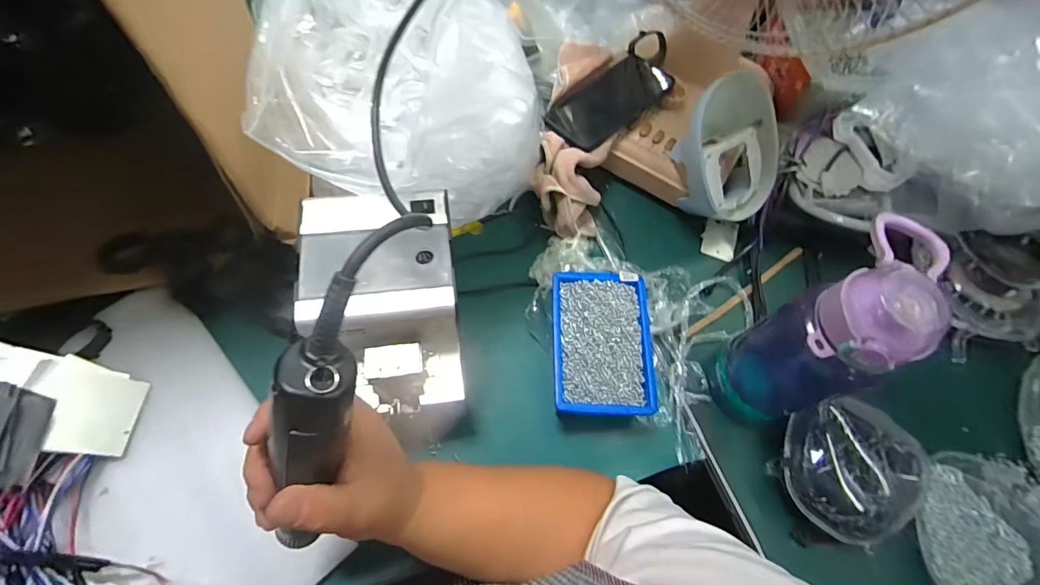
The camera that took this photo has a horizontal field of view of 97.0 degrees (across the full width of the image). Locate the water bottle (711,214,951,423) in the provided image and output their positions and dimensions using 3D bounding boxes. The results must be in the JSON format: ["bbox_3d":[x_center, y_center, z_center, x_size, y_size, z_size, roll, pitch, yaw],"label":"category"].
[{"bbox_3d":[0.271,0.040,0.403,0.087,0.215,0.124,42,70,14],"label":"water bottle"}]

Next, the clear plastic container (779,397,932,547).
[{"bbox_3d":[0.309,0.164,0.432,0.117,0.038,0.114,1,65,-3],"label":"clear plastic container"}]

